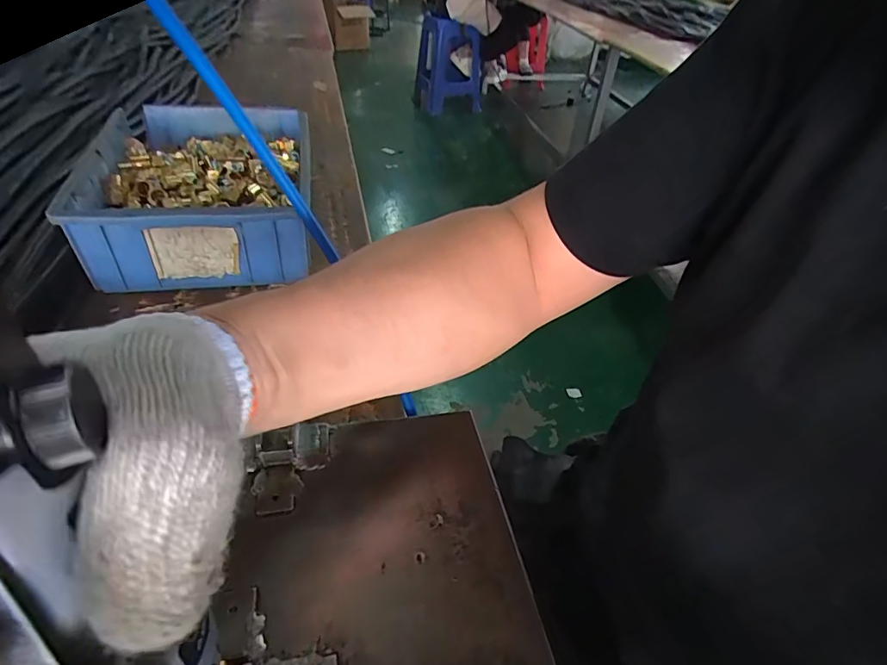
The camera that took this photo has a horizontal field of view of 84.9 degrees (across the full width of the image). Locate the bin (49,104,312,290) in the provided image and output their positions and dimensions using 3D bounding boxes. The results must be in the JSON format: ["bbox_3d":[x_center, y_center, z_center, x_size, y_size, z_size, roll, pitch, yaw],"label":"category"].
[{"bbox_3d":[-0.248,-0.157,0.521,0.196,0.086,0.276,-6,42,-13],"label":"bin"}]

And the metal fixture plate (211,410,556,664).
[{"bbox_3d":[-0.037,0.119,0.279,0.154,0.016,0.169,-5,42,-12],"label":"metal fixture plate"}]

